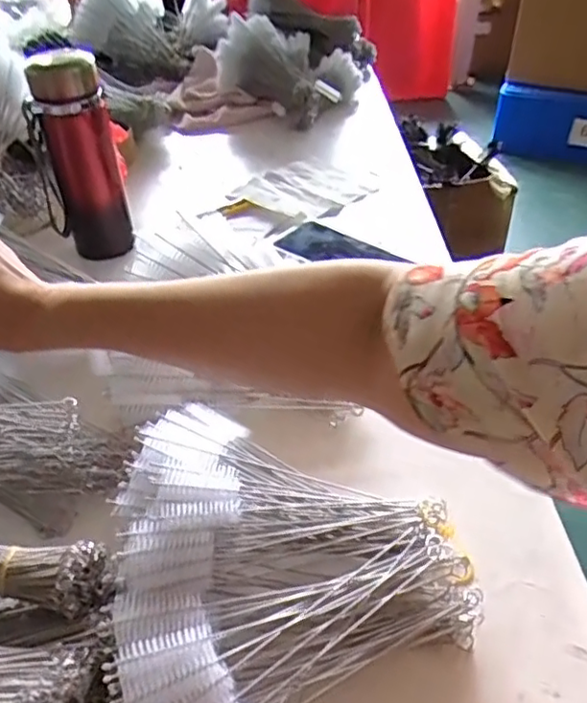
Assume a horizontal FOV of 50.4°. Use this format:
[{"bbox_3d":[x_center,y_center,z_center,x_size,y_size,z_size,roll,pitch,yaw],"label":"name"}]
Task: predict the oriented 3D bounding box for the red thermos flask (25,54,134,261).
[{"bbox_3d":[-0.232,-0.210,0.676,0.082,0.203,0.076,-9,41,-9],"label":"red thermos flask"}]

